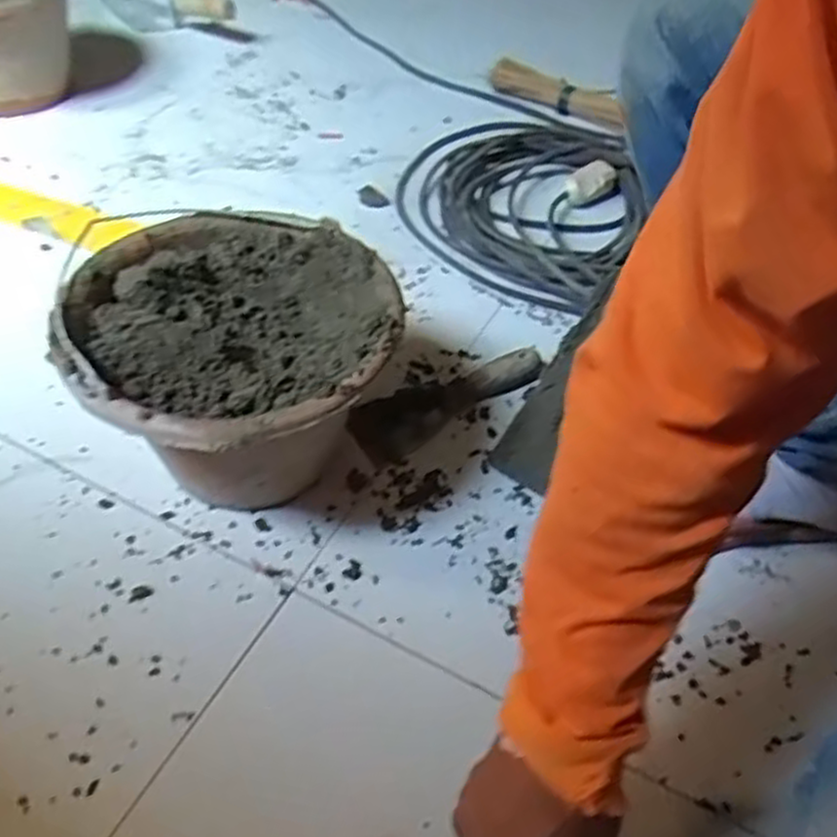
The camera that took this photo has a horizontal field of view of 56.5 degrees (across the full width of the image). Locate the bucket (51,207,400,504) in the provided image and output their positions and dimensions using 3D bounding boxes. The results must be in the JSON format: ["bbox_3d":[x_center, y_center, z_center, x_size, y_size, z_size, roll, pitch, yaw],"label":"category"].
[{"bbox_3d":[-0.143,-0.029,0.643,0.238,0.174,0.247,1,47,-1],"label":"bucket"}]

